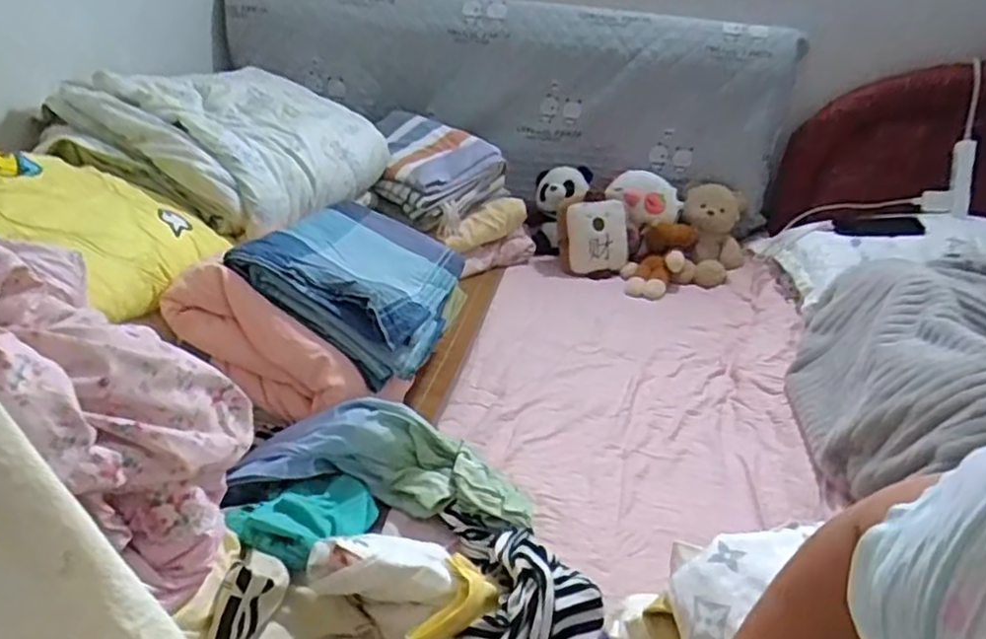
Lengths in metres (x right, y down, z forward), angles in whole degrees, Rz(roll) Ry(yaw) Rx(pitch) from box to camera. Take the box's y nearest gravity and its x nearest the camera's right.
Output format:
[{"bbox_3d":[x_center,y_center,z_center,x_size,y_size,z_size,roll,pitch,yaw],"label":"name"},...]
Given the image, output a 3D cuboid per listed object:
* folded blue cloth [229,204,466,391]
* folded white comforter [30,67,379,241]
[{"bbox_3d":[-0.196,-0.084,1.083,0.289,0.086,0.388,30,29,-6],"label":"folded blue cloth"},{"bbox_3d":[-0.512,-0.344,1.305,0.458,0.179,0.569,12,27,13],"label":"folded white comforter"}]

